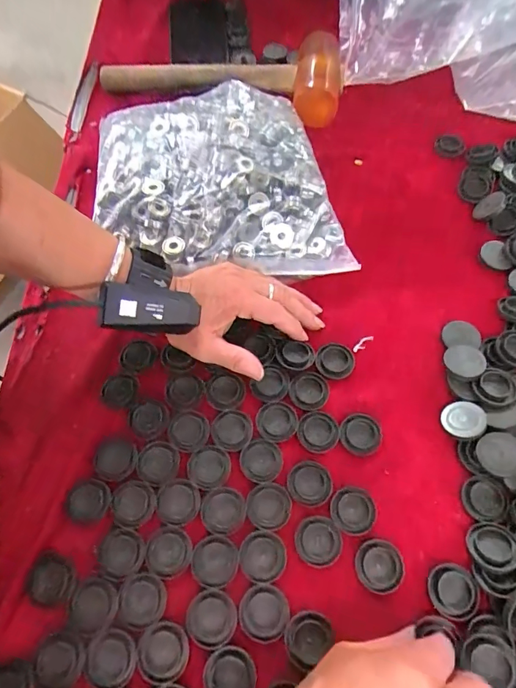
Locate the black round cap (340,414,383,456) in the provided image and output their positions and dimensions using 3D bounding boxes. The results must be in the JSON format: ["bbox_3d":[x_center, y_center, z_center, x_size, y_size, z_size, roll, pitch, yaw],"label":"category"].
[{"bbox_3d":[0.082,0.072,0.339,0.031,0.004,0.033,0,65,0],"label":"black round cap"}]

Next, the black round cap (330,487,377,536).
[{"bbox_3d":[0.070,0.122,0.312,0.032,0.004,0.032,0,65,0],"label":"black round cap"}]

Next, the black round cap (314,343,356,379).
[{"bbox_3d":[0.066,0.014,0.369,0.032,0.004,0.033,0,65,0],"label":"black round cap"}]

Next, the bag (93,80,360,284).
[{"bbox_3d":[-0.047,-0.165,0.427,0.216,0.041,0.249,-12,65,-5],"label":"bag"}]

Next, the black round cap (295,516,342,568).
[{"bbox_3d":[0.043,0.140,0.303,0.033,0.004,0.032,0,65,0],"label":"black round cap"}]

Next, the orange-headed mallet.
[{"bbox_3d":[-0.049,-0.326,0.512,0.297,0.047,0.111,6,65,3],"label":"orange-headed mallet"}]

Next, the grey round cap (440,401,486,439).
[{"bbox_3d":[0.164,0.061,0.341,0.032,0.008,0.032,-11,57,17],"label":"grey round cap"}]

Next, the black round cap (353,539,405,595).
[{"bbox_3d":[0.085,0.155,0.296,0.033,0.004,0.033,0,65,0],"label":"black round cap"}]

